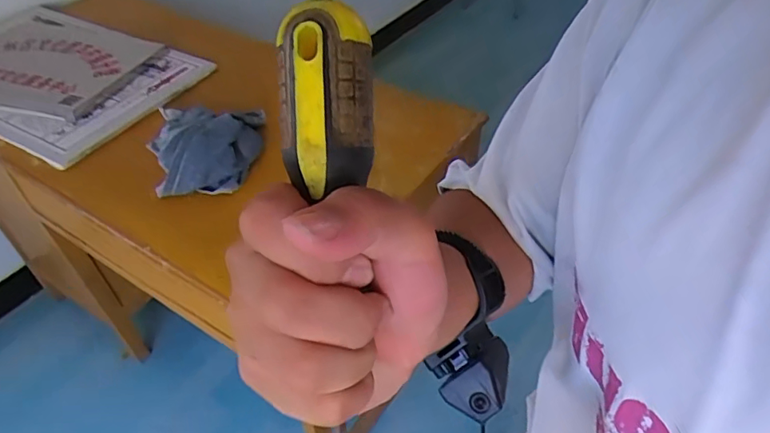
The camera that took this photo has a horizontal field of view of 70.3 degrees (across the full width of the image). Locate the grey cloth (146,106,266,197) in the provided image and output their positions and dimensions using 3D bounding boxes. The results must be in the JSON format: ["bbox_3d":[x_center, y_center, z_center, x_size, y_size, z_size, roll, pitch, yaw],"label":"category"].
[{"bbox_3d":[-0.331,-0.129,0.979,0.203,0.071,0.204,-3,45,-2],"label":"grey cloth"}]

